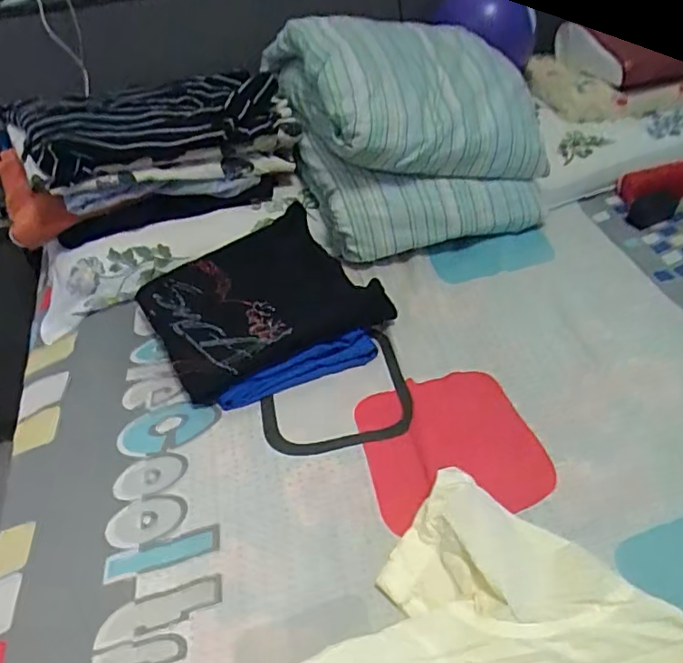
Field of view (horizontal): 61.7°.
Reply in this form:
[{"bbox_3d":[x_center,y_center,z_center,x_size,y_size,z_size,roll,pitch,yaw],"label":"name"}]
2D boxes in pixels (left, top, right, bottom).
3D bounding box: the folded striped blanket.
[{"bbox_3d":[0.115,-0.327,0.912,0.339,0.301,0.327,-19,42,-15],"label":"folded striped blanket"}]

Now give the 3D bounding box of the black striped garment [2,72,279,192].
[{"bbox_3d":[-0.295,-0.327,0.874,0.374,0.081,0.233,-20,43,-16],"label":"black striped garment"}]

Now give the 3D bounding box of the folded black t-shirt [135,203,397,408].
[{"bbox_3d":[-0.113,-0.039,0.786,0.282,0.060,0.254,-26,44,-22],"label":"folded black t-shirt"}]

